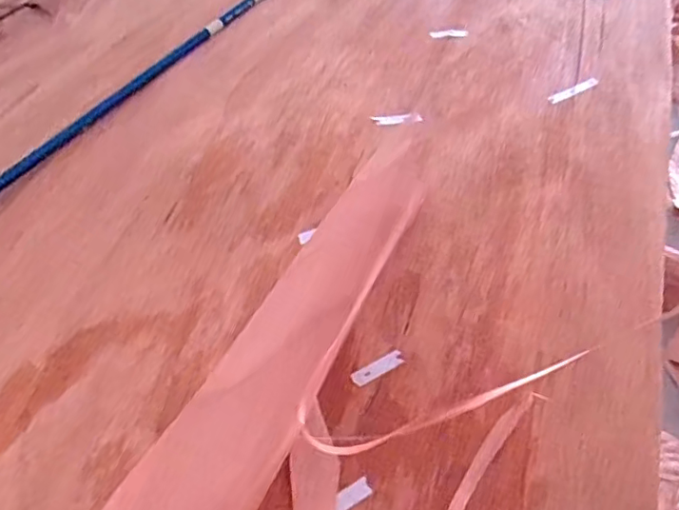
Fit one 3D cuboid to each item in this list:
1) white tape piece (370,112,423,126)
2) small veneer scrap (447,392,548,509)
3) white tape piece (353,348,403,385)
[{"bbox_3d":[0.070,-0.163,0.670,0.060,0.004,0.017,-10,64,-7],"label":"white tape piece"},{"bbox_3d":[0.110,0.165,0.424,0.020,0.004,0.159,24,60,35],"label":"small veneer scrap"},{"bbox_3d":[0.034,0.099,0.486,0.048,0.004,0.013,-25,64,-15],"label":"white tape piece"}]

